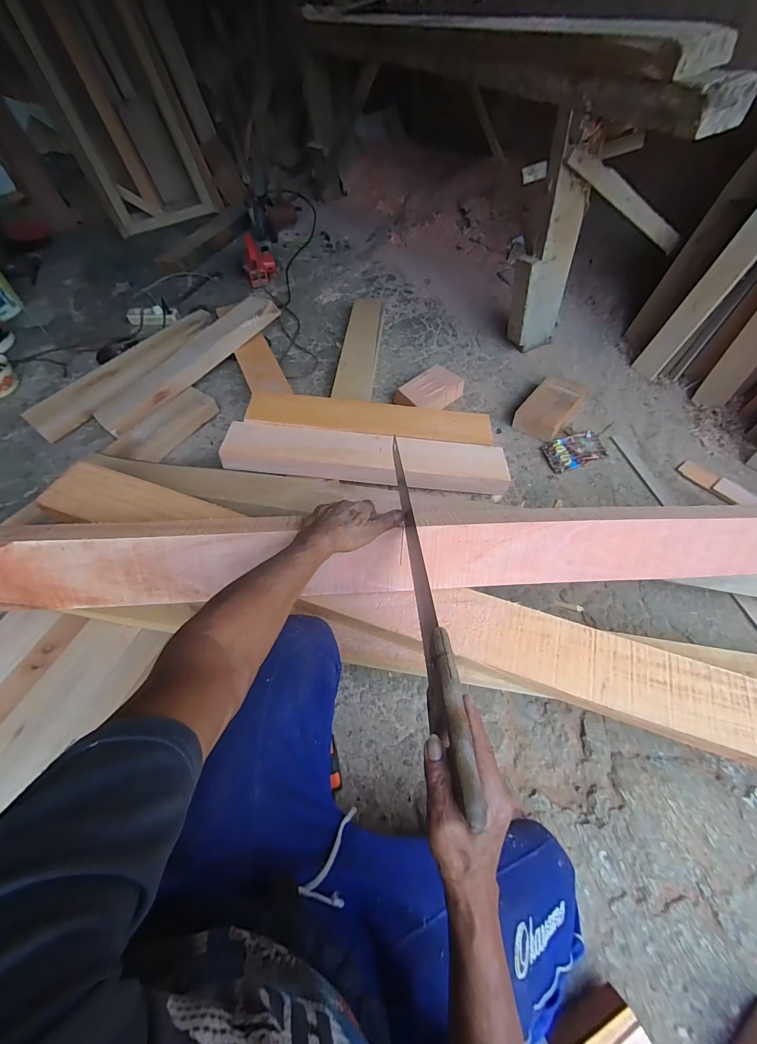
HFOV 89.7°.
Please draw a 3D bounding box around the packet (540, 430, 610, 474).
[{"bbox_3d":[0.551,-0.202,1.067,0.161,0.028,0.094,-17,59,-7],"label":"packet"}]

